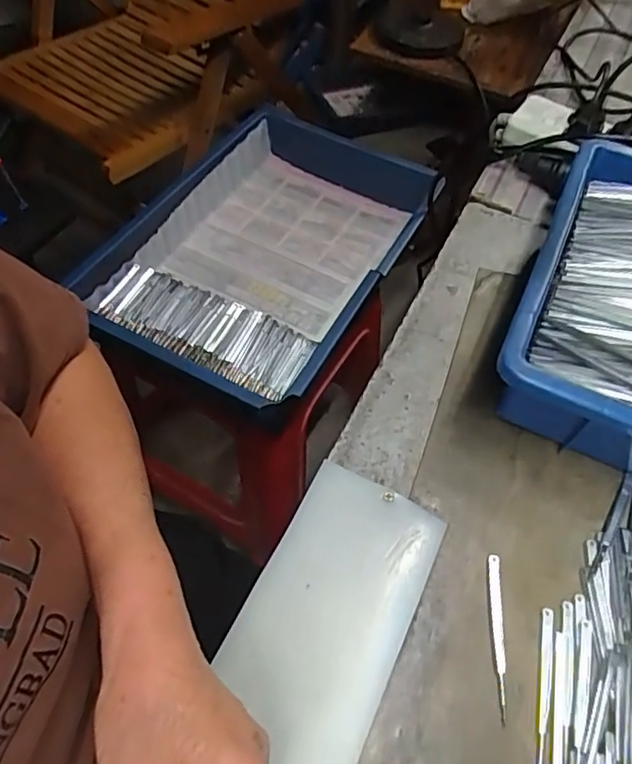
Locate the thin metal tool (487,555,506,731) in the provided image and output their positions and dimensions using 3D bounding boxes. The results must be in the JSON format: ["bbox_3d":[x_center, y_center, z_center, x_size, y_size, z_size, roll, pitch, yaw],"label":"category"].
[{"bbox_3d":[0.111,0.153,0.337,0.008,0.006,0.091,5,57,1],"label":"thin metal tool"}]

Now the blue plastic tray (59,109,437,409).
[{"bbox_3d":[-0.058,-0.156,0.687,0.278,0.083,0.406,28,60,15],"label":"blue plastic tray"}]

